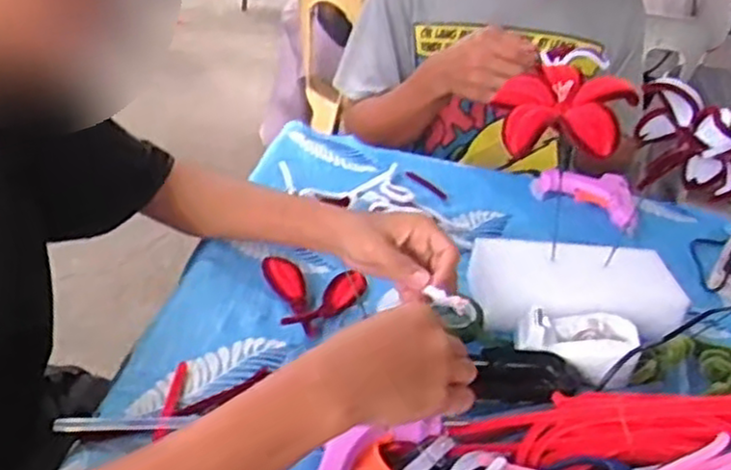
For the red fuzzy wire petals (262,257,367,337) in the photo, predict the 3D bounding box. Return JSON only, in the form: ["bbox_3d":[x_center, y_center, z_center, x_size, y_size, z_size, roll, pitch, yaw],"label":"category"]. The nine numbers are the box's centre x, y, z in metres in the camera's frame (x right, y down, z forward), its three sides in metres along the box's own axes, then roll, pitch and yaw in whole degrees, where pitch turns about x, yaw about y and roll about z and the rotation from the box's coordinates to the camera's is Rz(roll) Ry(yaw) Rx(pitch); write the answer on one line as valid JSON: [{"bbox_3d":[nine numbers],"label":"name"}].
[{"bbox_3d":[-0.045,0.049,0.691,0.085,0.016,0.107,-2,33,-19],"label":"red fuzzy wire petals"}]

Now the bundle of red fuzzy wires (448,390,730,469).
[{"bbox_3d":[0.246,0.138,0.527,0.348,0.019,0.069,0,53,13],"label":"bundle of red fuzzy wires"}]

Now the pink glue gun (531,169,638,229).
[{"bbox_3d":[0.279,-0.054,0.919,0.134,0.034,0.070,27,35,27],"label":"pink glue gun"}]

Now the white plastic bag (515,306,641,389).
[{"bbox_3d":[0.185,0.094,0.645,0.103,0.031,0.064,16,31,11],"label":"white plastic bag"}]

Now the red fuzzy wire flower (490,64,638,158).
[{"bbox_3d":[0.160,-0.103,0.605,0.106,0.048,0.092,14,31,8],"label":"red fuzzy wire flower"}]

